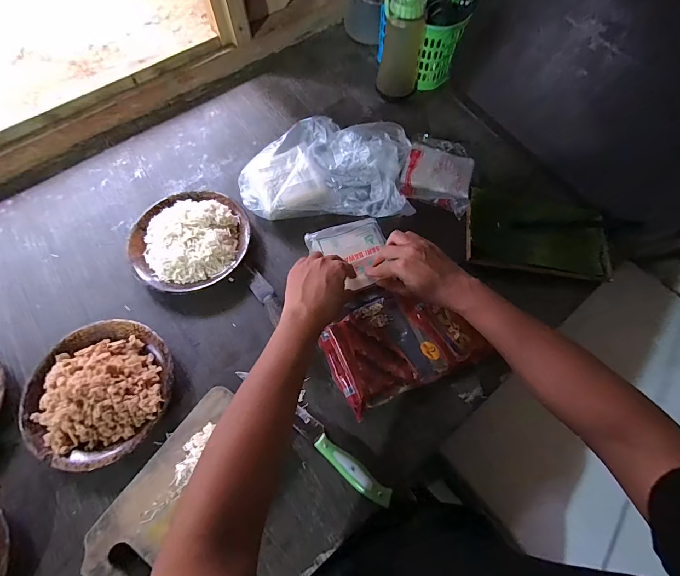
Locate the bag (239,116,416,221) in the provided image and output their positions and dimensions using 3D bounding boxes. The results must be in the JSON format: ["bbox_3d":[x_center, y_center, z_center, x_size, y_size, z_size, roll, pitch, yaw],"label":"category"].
[{"bbox_3d":[-0.024,-0.205,0.602,0.270,0.089,0.177,2,65,1],"label":"bag"}]

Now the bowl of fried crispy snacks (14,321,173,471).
[{"bbox_3d":[-0.317,0.129,0.466,0.186,0.051,0.178,0,65,0],"label":"bowl of fried crispy snacks"}]

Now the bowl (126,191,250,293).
[{"bbox_3d":[-0.239,-0.081,0.570,0.180,0.041,0.174,0,65,0],"label":"bowl"}]

